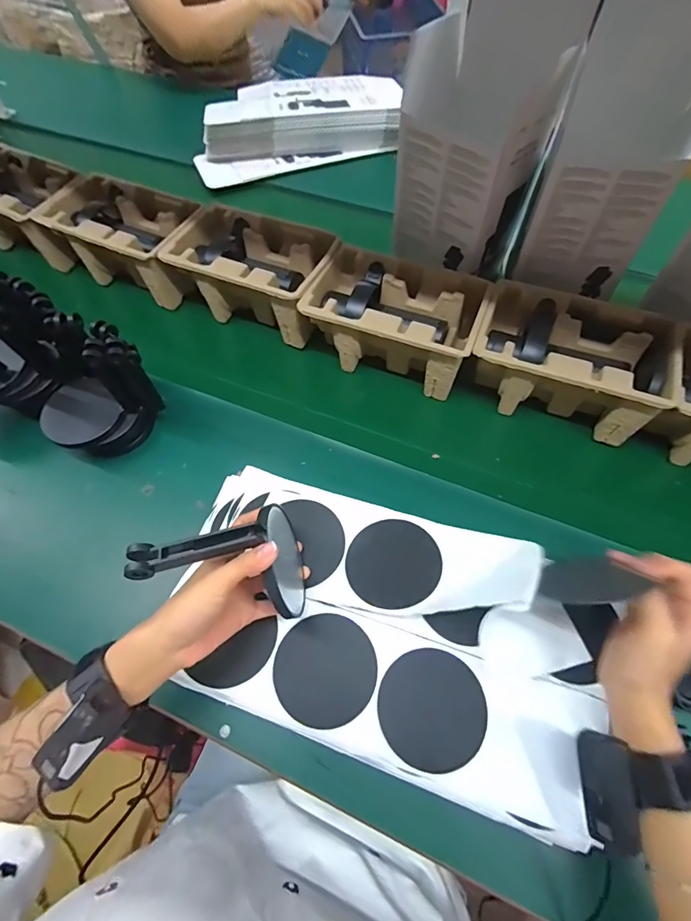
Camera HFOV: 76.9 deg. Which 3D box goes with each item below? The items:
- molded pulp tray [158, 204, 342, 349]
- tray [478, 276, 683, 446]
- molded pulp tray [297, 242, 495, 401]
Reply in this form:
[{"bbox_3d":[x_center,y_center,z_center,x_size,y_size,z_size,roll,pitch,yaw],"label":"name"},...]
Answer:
[{"bbox_3d":[-0.133,-0.280,0.656,0.231,0.103,0.143,24,63,12],"label":"molded pulp tray"},{"bbox_3d":[0.279,-0.120,0.570,0.219,0.123,0.142,22,62,11],"label":"tray"},{"bbox_3d":[0.067,-0.185,0.614,0.221,0.123,0.139,20,62,10],"label":"molded pulp tray"}]

